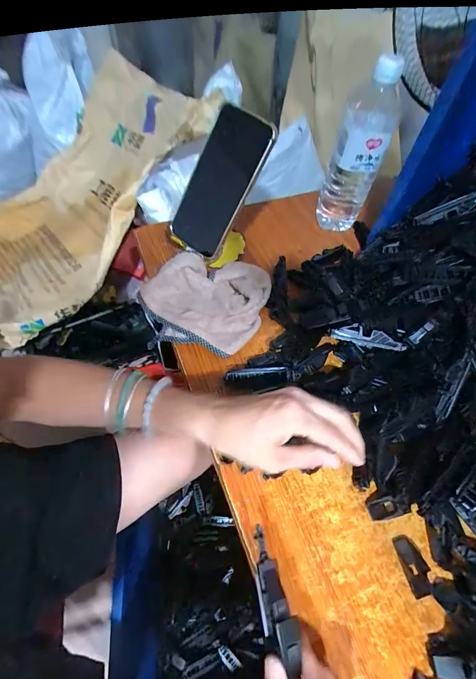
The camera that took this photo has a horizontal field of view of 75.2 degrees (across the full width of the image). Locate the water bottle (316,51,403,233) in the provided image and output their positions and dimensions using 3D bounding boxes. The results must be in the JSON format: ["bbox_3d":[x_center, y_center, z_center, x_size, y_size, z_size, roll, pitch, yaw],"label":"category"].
[{"bbox_3d":[0.171,-0.268,0.445,0.071,0.204,0.077,21,60,9],"label":"water bottle"}]

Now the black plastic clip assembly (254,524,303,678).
[{"bbox_3d":[0.027,0.193,0.228,0.024,0.020,0.093,-10,55,-9],"label":"black plastic clip assembly"}]

